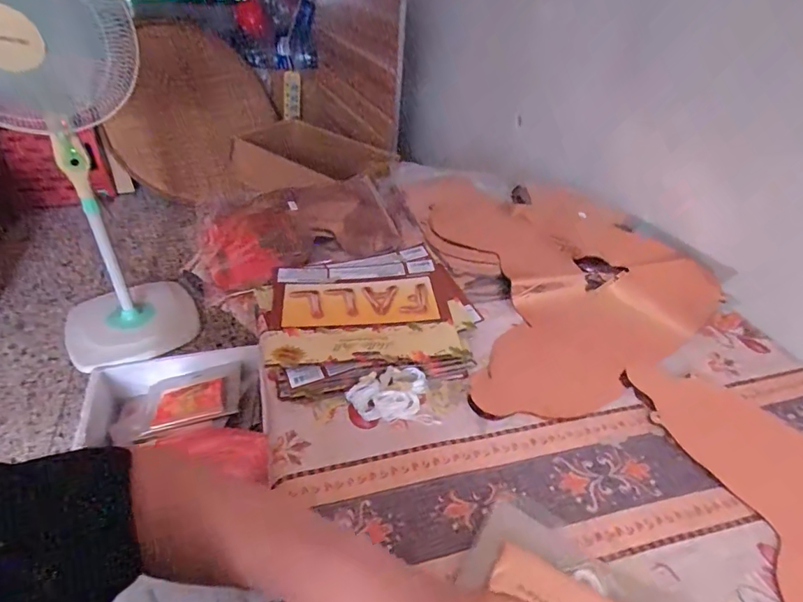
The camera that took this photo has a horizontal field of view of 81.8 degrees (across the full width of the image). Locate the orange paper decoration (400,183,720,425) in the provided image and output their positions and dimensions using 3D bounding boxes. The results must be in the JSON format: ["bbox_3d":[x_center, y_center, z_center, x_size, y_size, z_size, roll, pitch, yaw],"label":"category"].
[{"bbox_3d":[0.229,-0.031,0.615,0.365,0.064,0.382,-4,38,-9],"label":"orange paper decoration"}]

